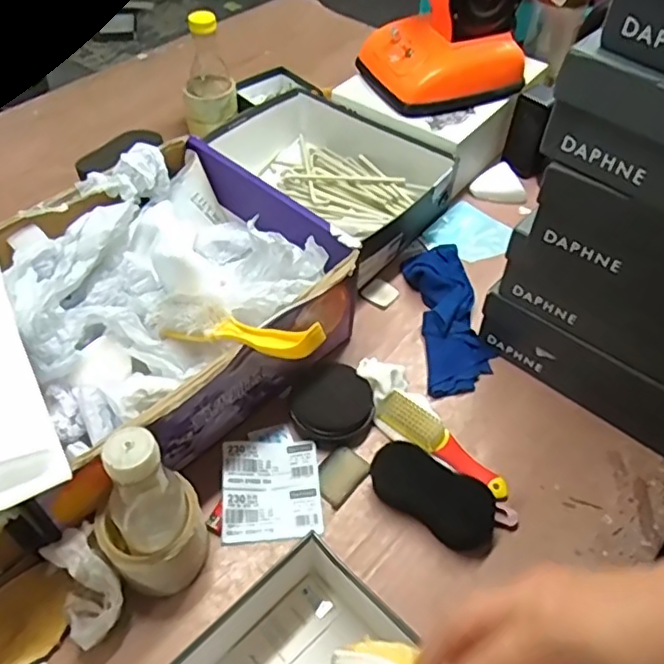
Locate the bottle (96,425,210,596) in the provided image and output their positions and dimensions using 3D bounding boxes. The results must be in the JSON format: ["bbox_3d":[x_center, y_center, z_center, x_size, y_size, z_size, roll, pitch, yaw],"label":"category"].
[{"bbox_3d":[-0.158,0.157,0.527,0.091,0.186,0.074,-26,56,-22],"label":"bottle"}]

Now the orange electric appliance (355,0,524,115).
[{"bbox_3d":[0.165,-0.457,0.888,0.203,0.207,0.157,-21,54,-18],"label":"orange electric appliance"}]

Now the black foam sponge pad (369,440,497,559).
[{"bbox_3d":[0.104,0.162,0.624,0.133,0.038,0.058,30,56,21],"label":"black foam sponge pad"}]

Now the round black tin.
[{"bbox_3d":[-0.001,0.080,0.689,0.087,0.030,0.093,1,50,-1],"label":"round black tin"}]

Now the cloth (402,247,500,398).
[{"bbox_3d":[0.148,-0.034,0.795,0.084,0.029,0.242,-4,50,-5],"label":"cloth"}]

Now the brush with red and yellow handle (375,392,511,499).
[{"bbox_3d":[0.121,0.119,0.668,0.155,0.029,0.034,30,55,21],"label":"brush with red and yellow handle"}]

